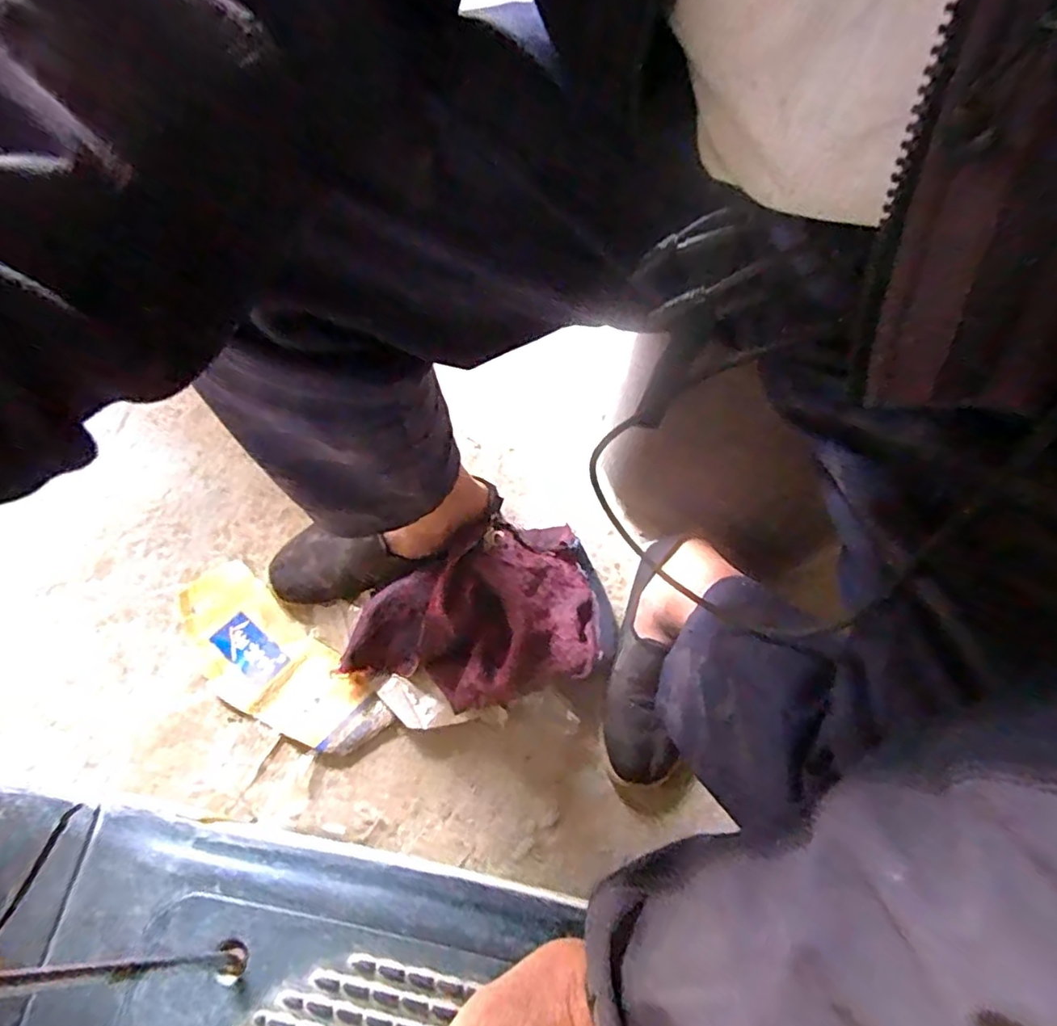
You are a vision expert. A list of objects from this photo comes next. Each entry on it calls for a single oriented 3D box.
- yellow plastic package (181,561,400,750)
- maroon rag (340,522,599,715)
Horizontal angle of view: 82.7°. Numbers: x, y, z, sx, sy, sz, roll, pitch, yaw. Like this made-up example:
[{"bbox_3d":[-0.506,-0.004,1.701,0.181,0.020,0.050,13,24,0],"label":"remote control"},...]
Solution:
[{"bbox_3d":[-0.255,0.150,0.603,0.238,0.024,0.098,34,70,14],"label":"yellow plastic package"},{"bbox_3d":[-0.052,0.103,0.607,0.258,0.078,0.179,-16,67,-8],"label":"maroon rag"}]

